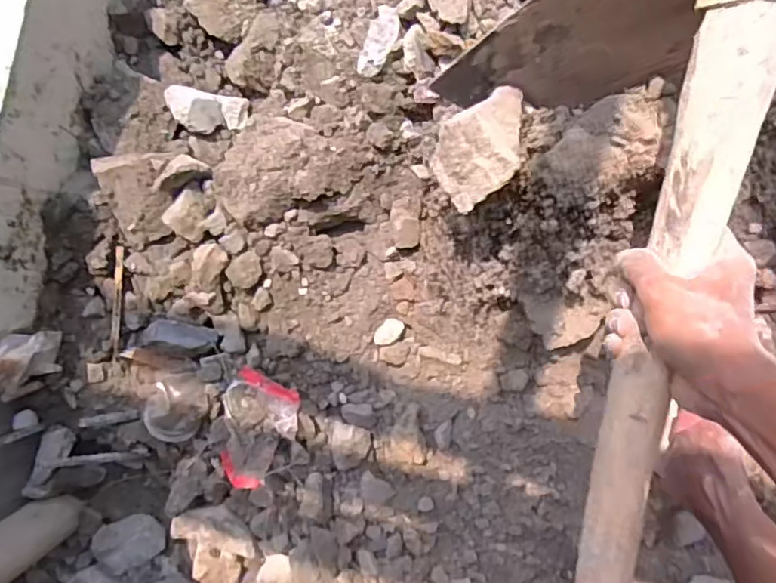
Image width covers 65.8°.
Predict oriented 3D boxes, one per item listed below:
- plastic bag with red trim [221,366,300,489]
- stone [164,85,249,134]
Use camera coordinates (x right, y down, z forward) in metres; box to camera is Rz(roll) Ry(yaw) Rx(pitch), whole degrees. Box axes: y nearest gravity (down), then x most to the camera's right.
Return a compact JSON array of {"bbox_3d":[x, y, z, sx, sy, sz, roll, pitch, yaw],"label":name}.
[{"bbox_3d":[-0.168,0.169,0.753,0.100,0.076,0.120,25,92,1],"label":"plastic bag with red trim"},{"bbox_3d":[-0.240,-0.238,0.798,0.109,0.039,0.055,10,91,1],"label":"stone"}]

